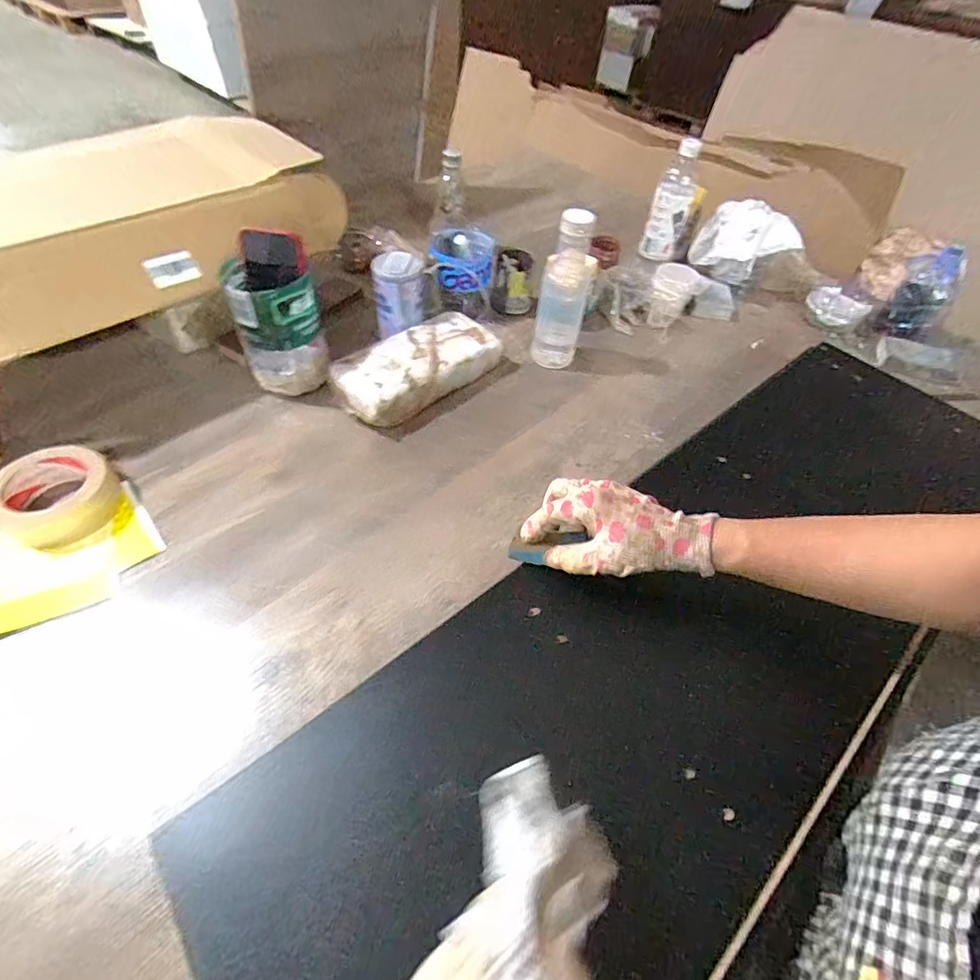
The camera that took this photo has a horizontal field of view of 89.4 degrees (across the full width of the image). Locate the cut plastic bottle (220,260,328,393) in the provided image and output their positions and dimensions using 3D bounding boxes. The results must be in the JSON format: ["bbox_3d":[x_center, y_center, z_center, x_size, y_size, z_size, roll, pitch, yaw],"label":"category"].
[{"bbox_3d":[-0.265,-0.199,0.635,0.095,0.153,0.089,-15,54,-17],"label":"cut plastic bottle"}]

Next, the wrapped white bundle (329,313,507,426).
[{"bbox_3d":[-0.093,-0.171,0.687,0.236,0.059,0.114,-33,61,-28],"label":"wrapped white bundle"}]

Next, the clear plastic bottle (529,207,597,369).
[{"bbox_3d":[0.104,-0.274,0.690,0.065,0.210,0.055,12,51,4],"label":"clear plastic bottle"}]

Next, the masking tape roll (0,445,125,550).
[{"bbox_3d":[-0.453,0.007,0.520,0.102,0.050,0.102,3,51,-3],"label":"masking tape roll"}]

